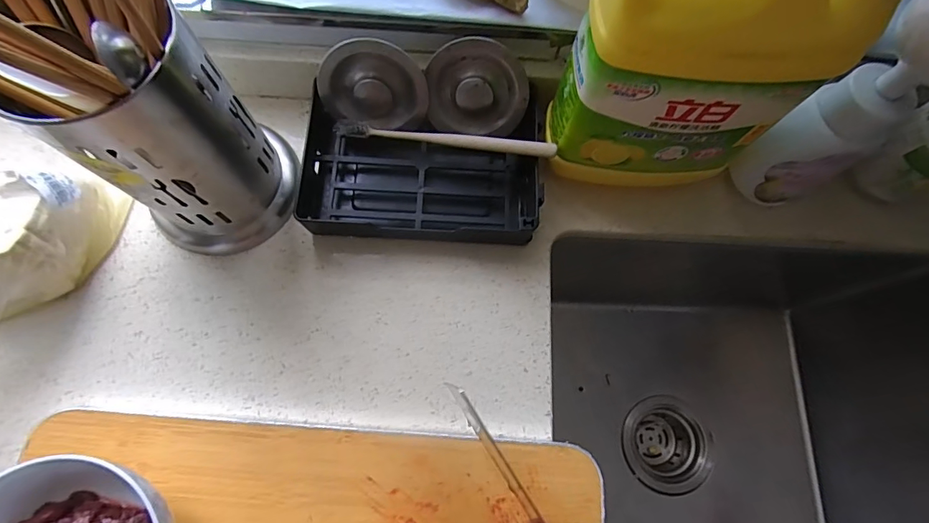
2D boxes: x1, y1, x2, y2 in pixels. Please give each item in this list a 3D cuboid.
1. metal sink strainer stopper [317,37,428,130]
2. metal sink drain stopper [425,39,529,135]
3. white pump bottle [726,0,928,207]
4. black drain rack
[{"bbox_3d":[-0.071,-0.139,0.356,0.082,0.064,0.020,4,37,1],"label":"metal sink strainer stopper"},{"bbox_3d":[0.011,-0.137,0.361,0.078,0.072,0.013,4,34,3],"label":"metal sink drain stopper"},{"bbox_3d":[0.267,-0.098,0.320,0.072,0.174,0.063,-34,78,-11],"label":"white pump bottle"},{"bbox_3d":[-0.036,-0.074,0.370,0.192,0.042,0.111,3,74,-1],"label":"black drain rack"}]

